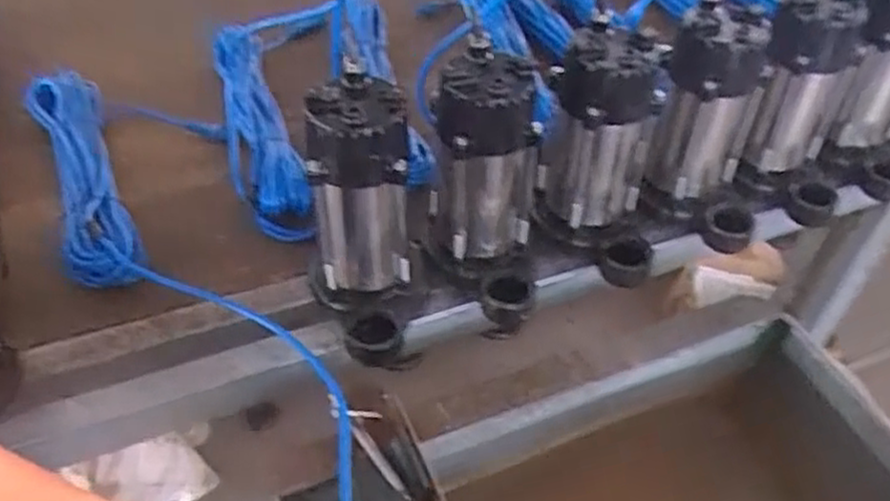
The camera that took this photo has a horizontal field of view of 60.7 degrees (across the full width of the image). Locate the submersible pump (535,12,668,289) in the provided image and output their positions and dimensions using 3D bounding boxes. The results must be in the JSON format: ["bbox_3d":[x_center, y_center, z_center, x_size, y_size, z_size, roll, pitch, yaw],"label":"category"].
[{"bbox_3d":[0.165,-0.092,0.777,0.114,0.220,0.144,3,46,-1],"label":"submersible pump"}]

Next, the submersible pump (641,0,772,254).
[{"bbox_3d":[0.297,-0.128,0.829,0.147,0.233,0.113,22,49,16],"label":"submersible pump"}]

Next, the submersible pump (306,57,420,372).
[{"bbox_3d":[-0.077,-0.024,0.703,0.103,0.224,0.156,-5,47,-8],"label":"submersible pump"}]

